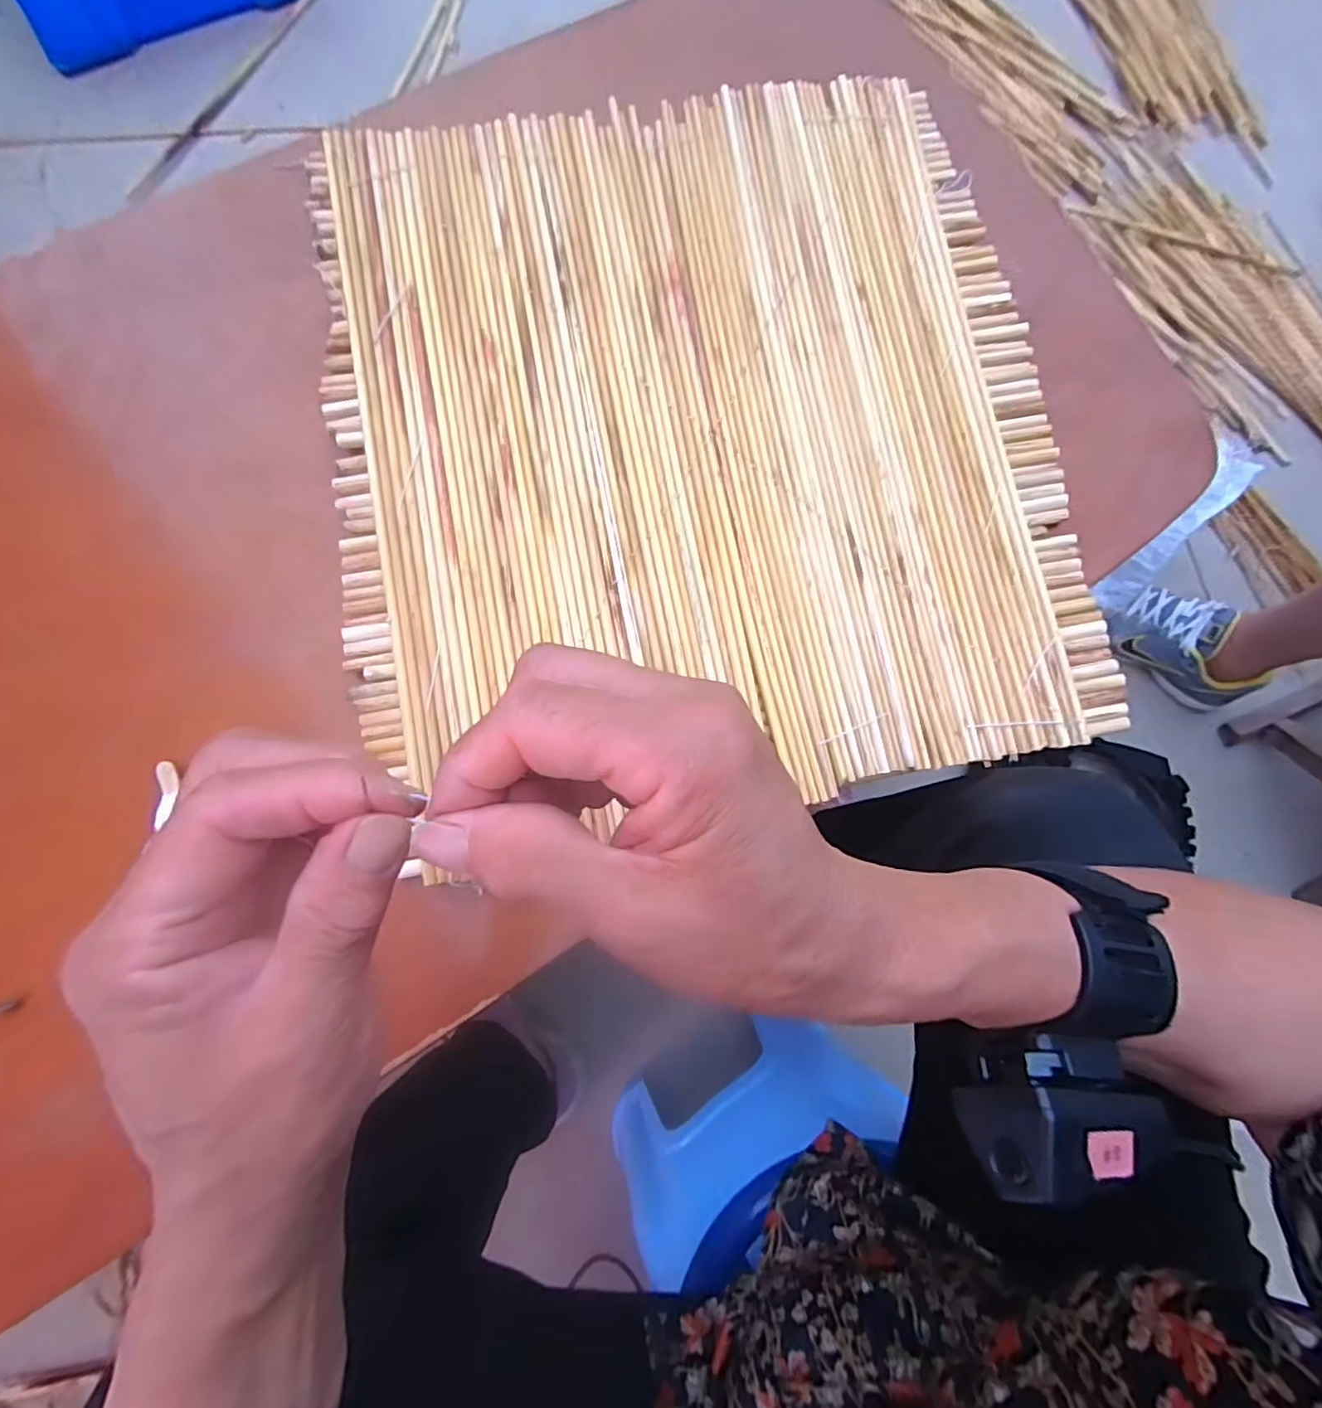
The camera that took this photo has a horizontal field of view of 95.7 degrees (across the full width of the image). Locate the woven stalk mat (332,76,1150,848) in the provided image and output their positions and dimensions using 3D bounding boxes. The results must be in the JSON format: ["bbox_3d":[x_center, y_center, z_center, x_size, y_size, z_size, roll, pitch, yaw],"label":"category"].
[{"bbox_3d":[0.025,-0.184,0.402,0.472,0.016,0.489,-9,82,-3],"label":"woven stalk mat"}]

